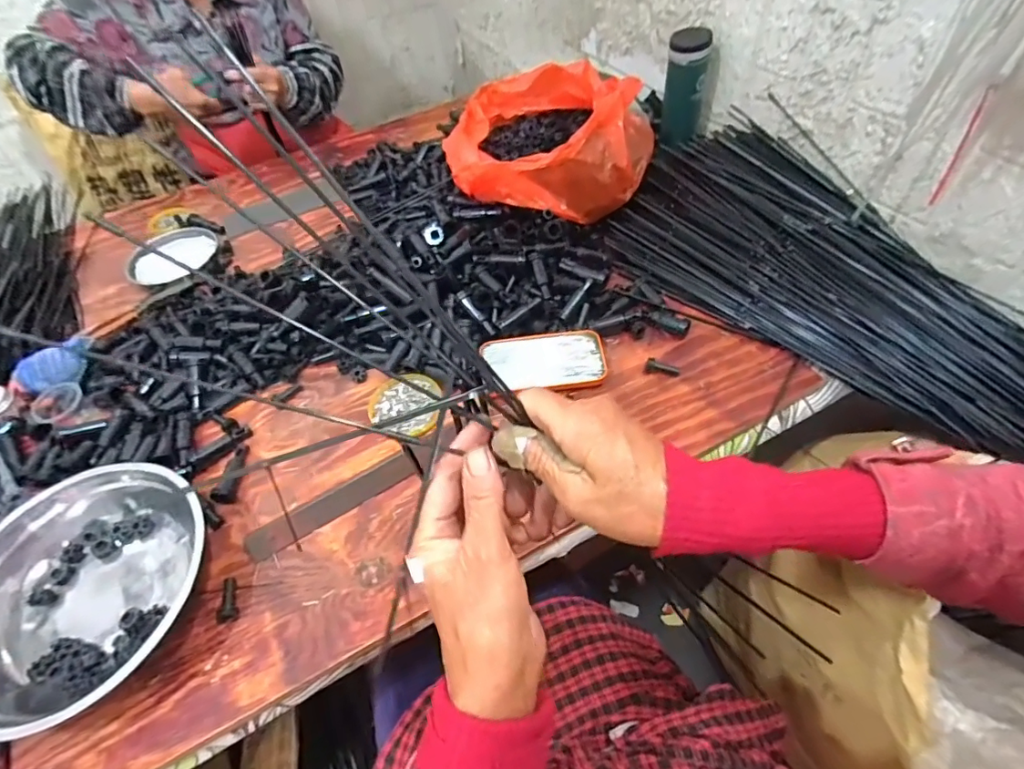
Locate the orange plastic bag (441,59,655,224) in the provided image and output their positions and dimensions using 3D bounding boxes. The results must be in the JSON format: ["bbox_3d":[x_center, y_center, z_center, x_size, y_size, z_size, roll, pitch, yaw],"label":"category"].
[{"bbox_3d":[0.055,-0.347,0.735,0.284,0.117,0.265,5,53,9],"label":"orange plastic bag"}]

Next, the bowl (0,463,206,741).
[{"bbox_3d":[-0.377,0.182,0.453,0.203,0.075,0.213,-3,52,4],"label":"bowl"}]

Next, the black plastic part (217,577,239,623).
[{"bbox_3d":[-0.263,0.198,0.470,0.018,0.008,0.041,-19,53,-9],"label":"black plastic part"}]

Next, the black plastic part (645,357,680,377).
[{"bbox_3d":[0.176,-0.021,0.593,0.038,0.014,0.014,10,54,13],"label":"black plastic part"}]

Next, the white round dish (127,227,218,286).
[{"bbox_3d":[-0.546,-0.202,0.809,0.142,0.032,0.113,-2,52,4],"label":"white round dish"}]

